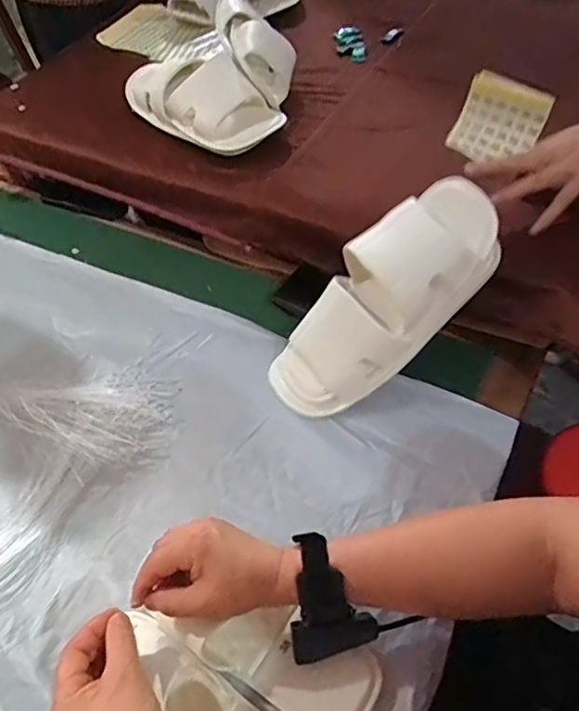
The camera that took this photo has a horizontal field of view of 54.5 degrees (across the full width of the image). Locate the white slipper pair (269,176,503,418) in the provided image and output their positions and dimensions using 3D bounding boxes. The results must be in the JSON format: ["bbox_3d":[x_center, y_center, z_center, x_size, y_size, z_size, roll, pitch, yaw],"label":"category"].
[{"bbox_3d":[0.094,-0.055,0.600,0.292,0.069,0.115,-48,58,16],"label":"white slipper pair"}]

